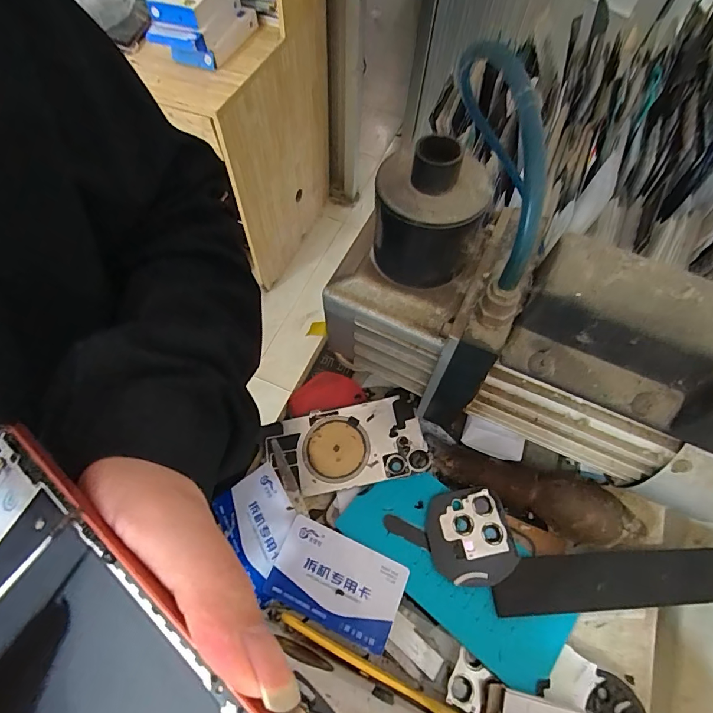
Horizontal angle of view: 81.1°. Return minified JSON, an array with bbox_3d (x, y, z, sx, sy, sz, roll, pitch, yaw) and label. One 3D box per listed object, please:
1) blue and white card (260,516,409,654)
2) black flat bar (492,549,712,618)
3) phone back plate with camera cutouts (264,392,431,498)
[{"bbox_3d":[-0.013,0.148,0.276,0.084,0.004,0.053,22,65,10],"label":"blue and white card"},{"bbox_3d":[0.185,0.153,0.285,0.185,0.010,0.035,1,64,-7],"label":"black flat bar"},{"bbox_3d":[-0.009,0.070,0.327,0.120,0.004,0.061,-11,62,1],"label":"phone back plate with camera cutouts"}]

